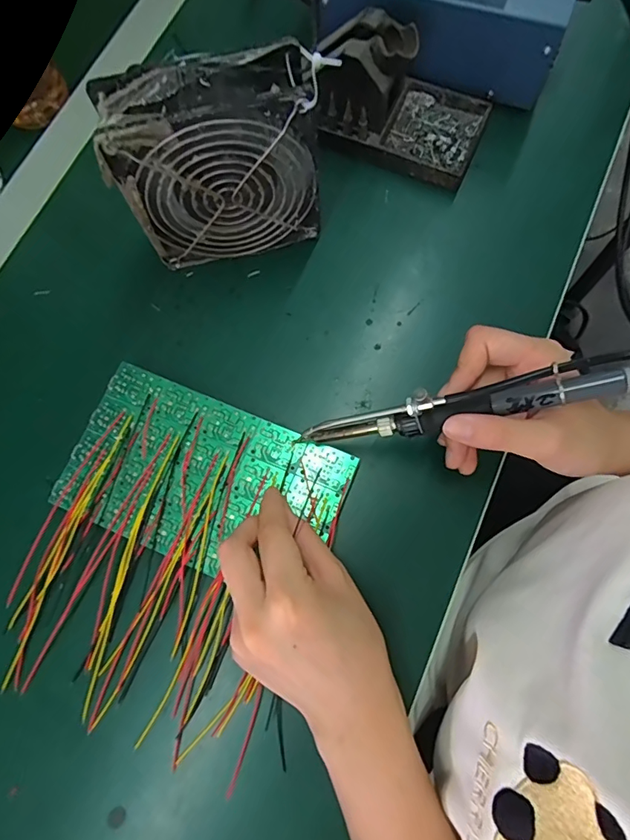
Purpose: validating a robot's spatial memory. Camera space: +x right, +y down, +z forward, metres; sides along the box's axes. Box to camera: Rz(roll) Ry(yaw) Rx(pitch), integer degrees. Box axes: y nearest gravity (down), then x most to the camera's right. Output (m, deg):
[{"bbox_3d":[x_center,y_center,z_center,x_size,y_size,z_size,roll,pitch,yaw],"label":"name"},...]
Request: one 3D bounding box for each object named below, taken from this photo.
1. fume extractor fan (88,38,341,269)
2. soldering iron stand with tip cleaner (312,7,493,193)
[{"bbox_3d":[-0.056,-0.160,0.306,0.126,0.119,0.046,-13,76,-2],"label":"fume extractor fan"},{"bbox_3d":[0.065,-0.242,0.351,0.125,0.069,0.078,21,77,6],"label":"soldering iron stand with tip cleaner"}]

